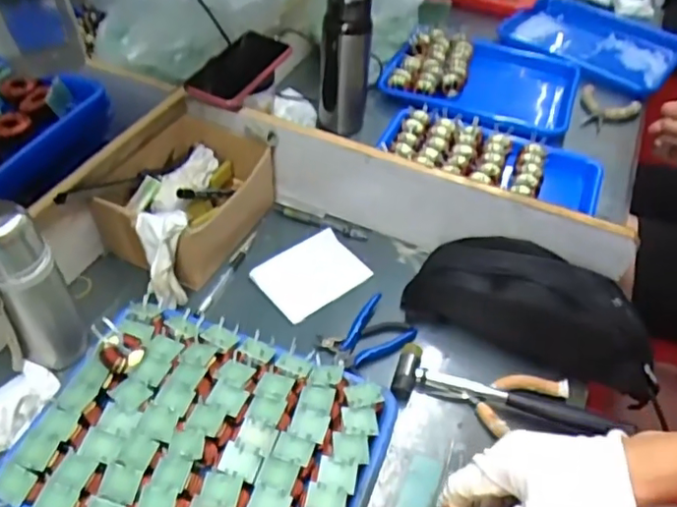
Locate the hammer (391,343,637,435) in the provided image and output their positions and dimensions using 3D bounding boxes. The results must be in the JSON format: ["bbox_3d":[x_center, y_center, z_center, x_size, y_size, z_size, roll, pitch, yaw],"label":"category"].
[{"bbox_3d":[0.180,0.149,0.633,0.239,0.025,0.067,11,48,5],"label":"hammer"}]

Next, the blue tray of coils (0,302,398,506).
[{"bbox_3d":[-0.124,0.173,0.568,0.317,0.042,0.249,18,49,12],"label":"blue tray of coils"}]

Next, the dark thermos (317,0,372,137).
[{"bbox_3d":[0.011,-0.300,0.918,0.073,0.224,0.074,3,47,-1],"label":"dark thermos"}]

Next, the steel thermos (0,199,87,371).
[{"bbox_3d":[-0.307,0.037,0.588,0.064,0.188,0.067,-5,48,-8],"label":"steel thermos"}]

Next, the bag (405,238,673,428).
[{"bbox_3d":[0.232,0.052,0.677,0.282,0.076,0.127,20,49,14],"label":"bag"}]

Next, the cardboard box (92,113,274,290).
[{"bbox_3d":[-0.197,-0.070,0.763,0.156,0.095,0.230,20,49,14],"label":"cardboard box"}]

